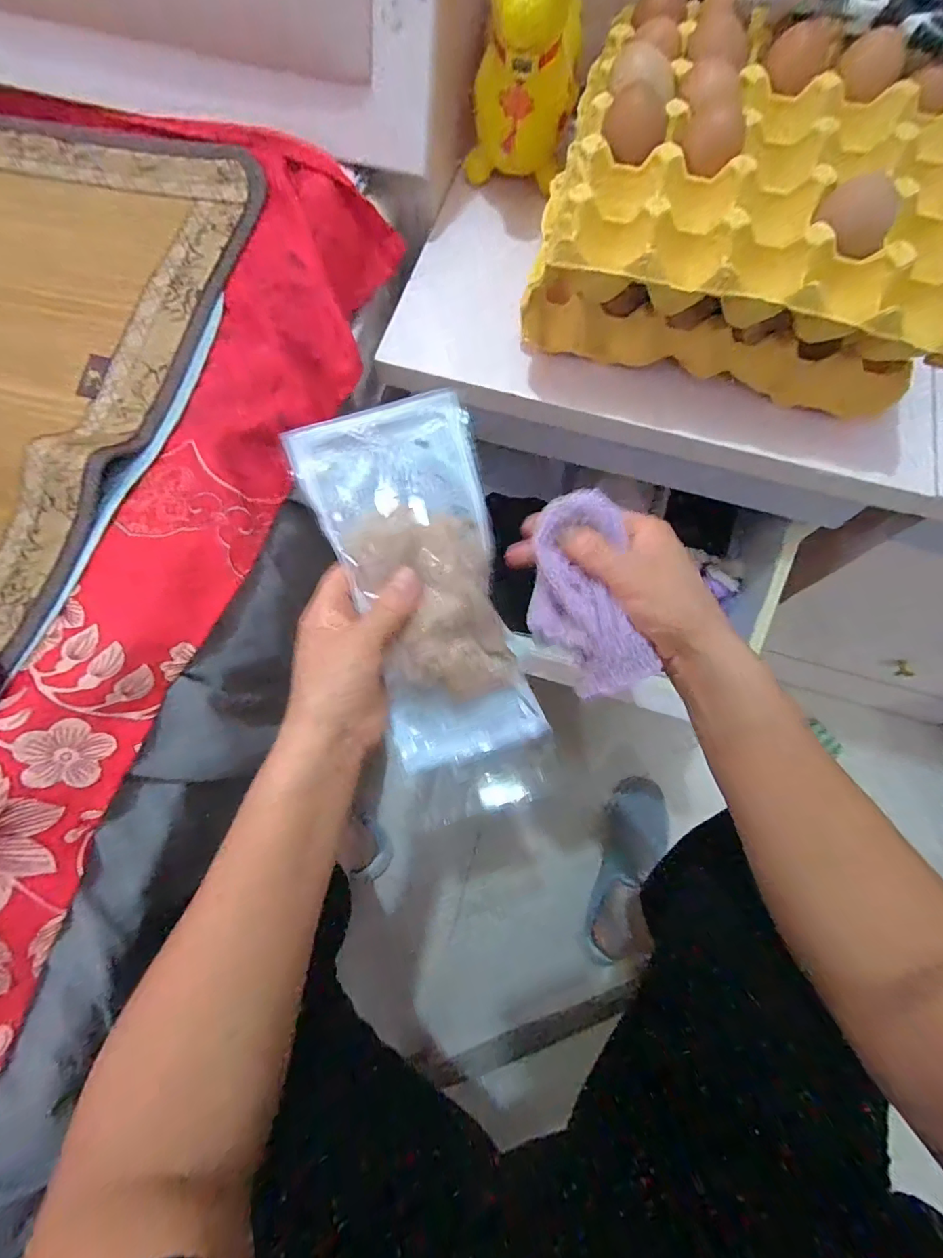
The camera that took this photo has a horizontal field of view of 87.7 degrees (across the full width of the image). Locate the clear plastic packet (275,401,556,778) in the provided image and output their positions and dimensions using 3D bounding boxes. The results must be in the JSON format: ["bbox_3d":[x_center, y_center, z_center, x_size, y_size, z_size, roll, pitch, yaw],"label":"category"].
[{"bbox_3d":[-0.028,-0.028,0.307,0.102,0.030,0.225,-18,94,-7],"label":"clear plastic packet"}]

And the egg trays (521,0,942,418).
[{"bbox_3d":[0.202,-0.309,0.370,0.279,0.111,0.269,14,72,3],"label":"egg trays"}]

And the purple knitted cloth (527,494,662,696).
[{"bbox_3d":[0.067,-0.017,0.287,0.063,0.020,0.118,-17,98,-7],"label":"purple knitted cloth"}]

